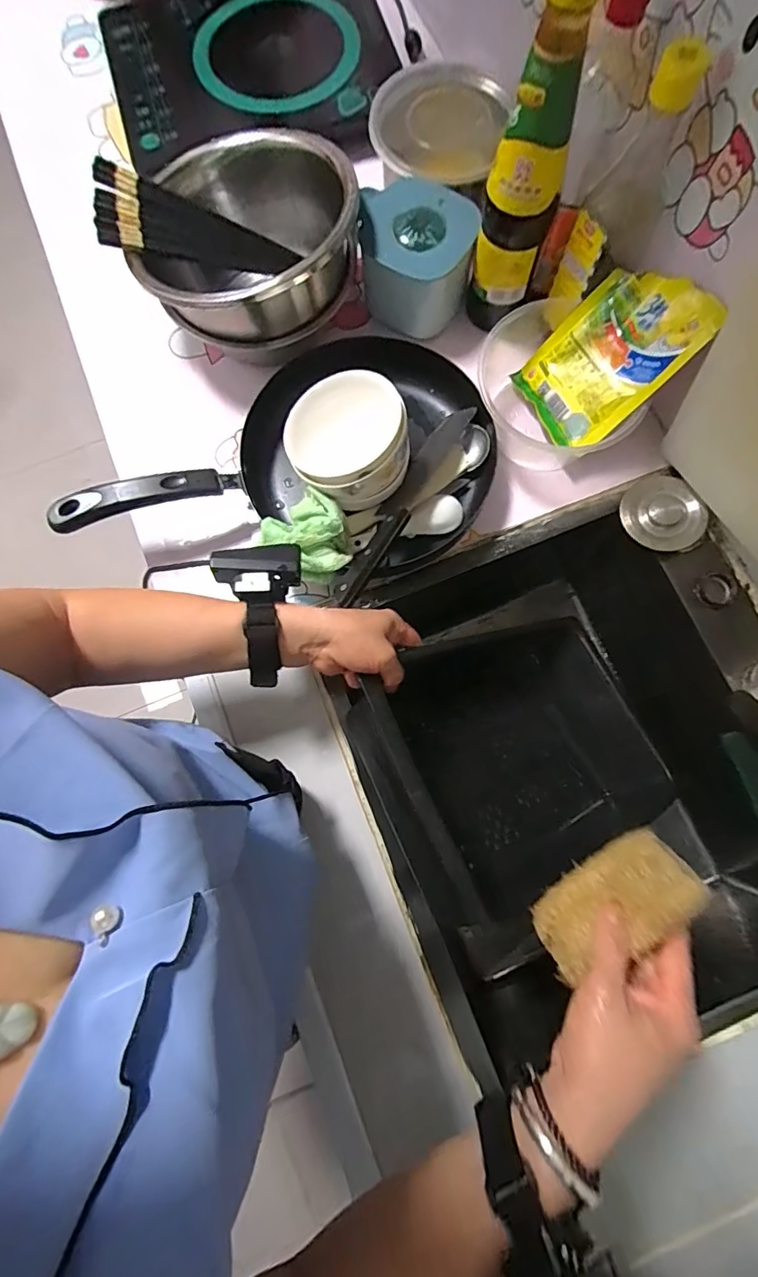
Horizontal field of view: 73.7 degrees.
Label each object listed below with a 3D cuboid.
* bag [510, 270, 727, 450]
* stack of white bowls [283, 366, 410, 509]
[{"bbox_3d":[0.220,-0.273,0.490,0.160,0.013,0.115,-39,74,39],"label":"bag"},{"bbox_3d":[-0.031,-0.186,0.489,0.106,0.083,0.107,-19,79,-2],"label":"stack of white bowls"}]

